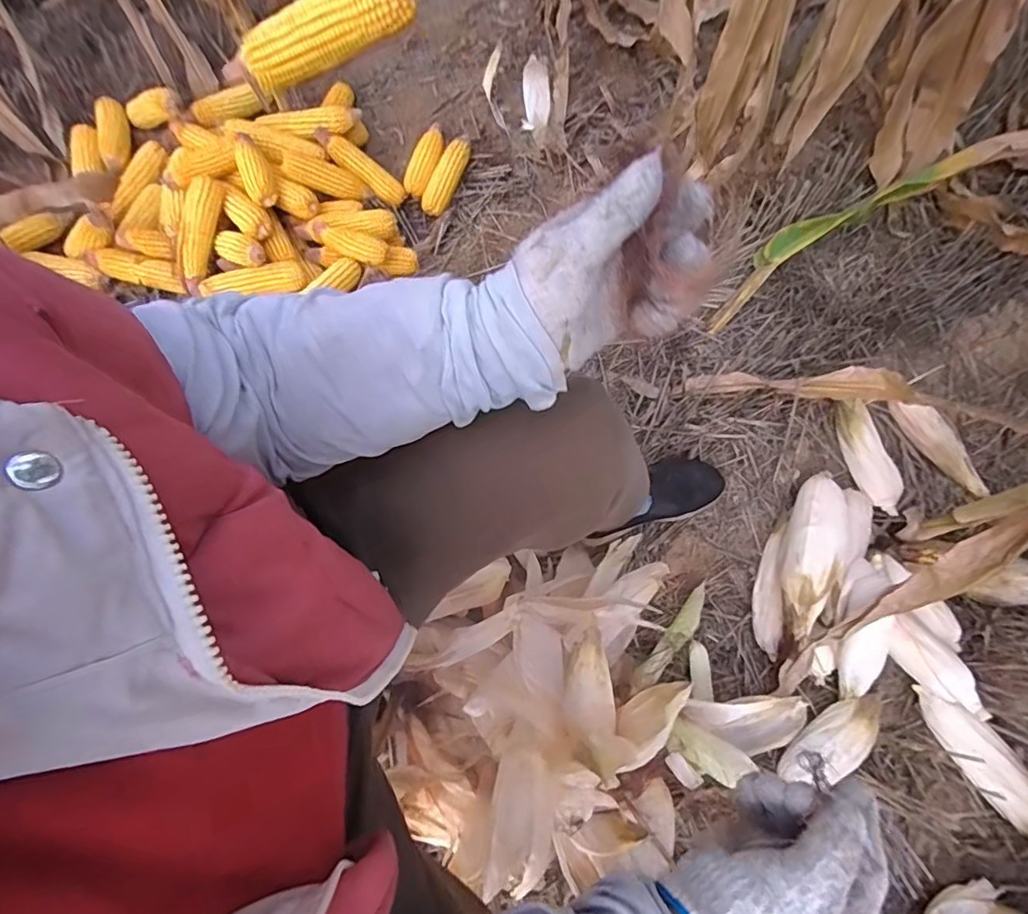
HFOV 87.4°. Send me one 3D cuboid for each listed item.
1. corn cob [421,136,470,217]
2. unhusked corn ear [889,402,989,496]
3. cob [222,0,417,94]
[{"bbox_3d":[-0.137,-0.582,1.110,0.043,0.046,0.173,29,94,13],"label":"corn cob"},{"bbox_3d":[0.693,-0.024,0.879,0.042,0.044,0.192,-38,84,-12],"label":"unhusked corn ear"},{"bbox_3d":[-0.198,-0.407,0.524,0.213,0.053,0.042,-9,67,21],"label":"cob"}]

